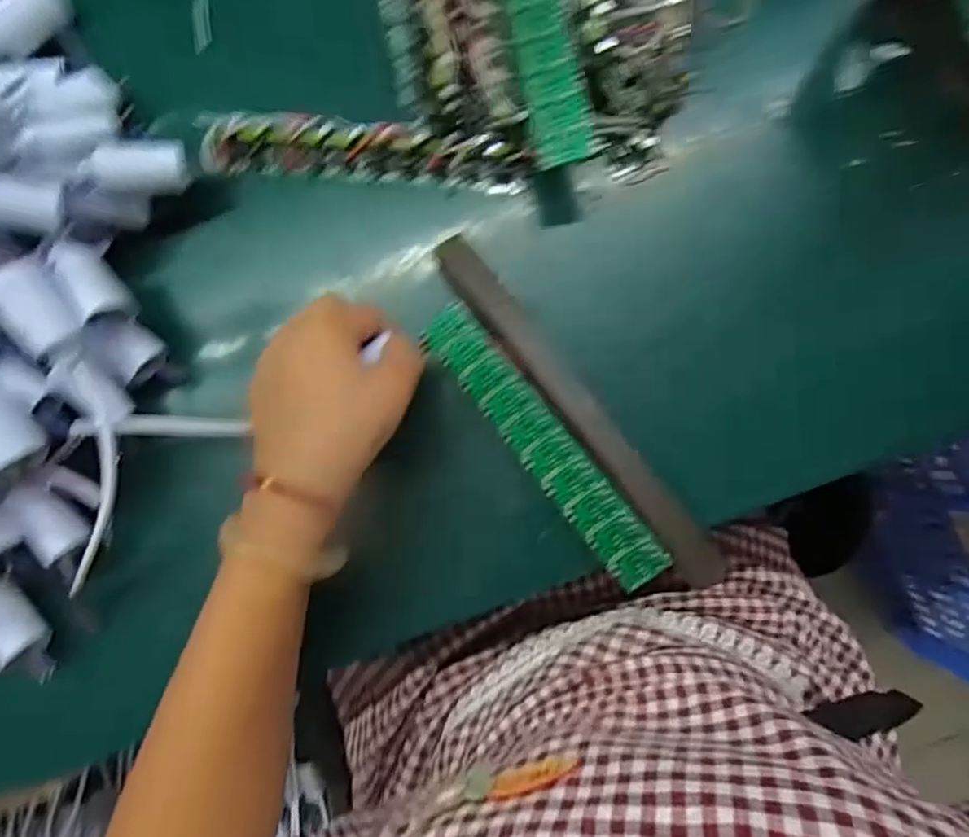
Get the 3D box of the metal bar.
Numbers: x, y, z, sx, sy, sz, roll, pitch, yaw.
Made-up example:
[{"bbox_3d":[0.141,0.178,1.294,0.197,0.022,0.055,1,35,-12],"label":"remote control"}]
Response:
[{"bbox_3d":[0.050,-0.007,0.333,0.025,0.009,0.236,-39,86,0],"label":"metal bar"}]

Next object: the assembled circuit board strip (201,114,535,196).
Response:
[{"bbox_3d":[-0.069,-0.161,0.362,0.192,0.024,0.034,5,87,3],"label":"assembled circuit board strip"}]

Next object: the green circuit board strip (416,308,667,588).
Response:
[{"bbox_3d":[0.034,0.014,0.336,0.032,0.004,0.184,-40,85,11],"label":"green circuit board strip"}]

